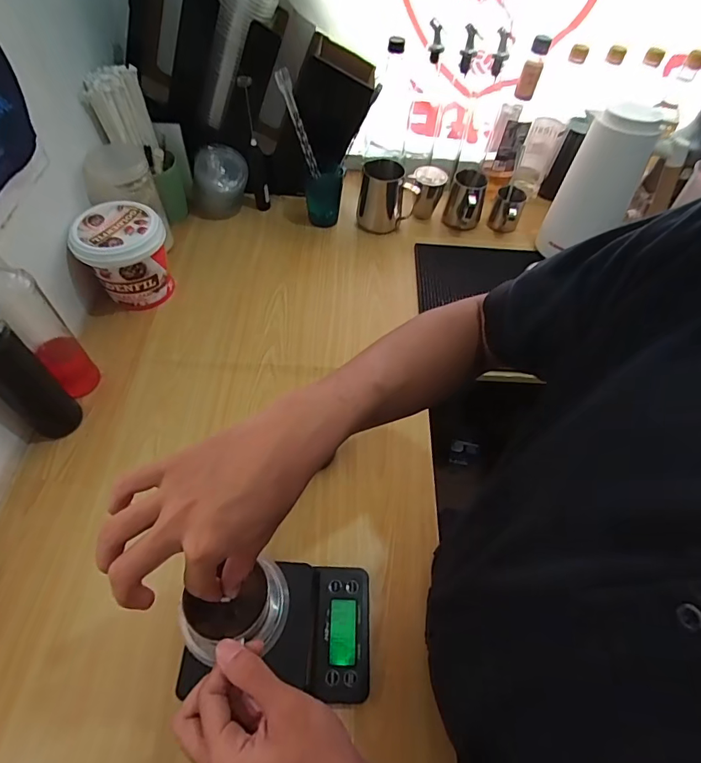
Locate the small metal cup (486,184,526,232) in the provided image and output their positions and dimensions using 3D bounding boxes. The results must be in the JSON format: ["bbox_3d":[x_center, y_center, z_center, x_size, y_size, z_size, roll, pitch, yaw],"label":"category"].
[{"bbox_3d":[0.317,-0.348,0.887,0.057,0.071,0.067,23,57,13],"label":"small metal cup"}]

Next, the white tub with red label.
[{"bbox_3d":[-0.360,-0.198,0.714,0.123,0.133,0.124,1,55,-2],"label":"white tub with red label"}]

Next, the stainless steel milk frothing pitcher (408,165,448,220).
[{"bbox_3d":[0.151,-0.381,0.885,0.065,0.084,0.066,19,57,10],"label":"stainless steel milk frothing pitcher"}]

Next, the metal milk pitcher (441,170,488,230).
[{"bbox_3d":[0.224,-0.353,0.870,0.070,0.095,0.084,22,57,11],"label":"metal milk pitcher"}]

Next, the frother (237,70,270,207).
[{"bbox_3d":[-0.174,-0.435,0.815,0.034,0.228,0.035,-6,56,-7],"label":"frother"}]

